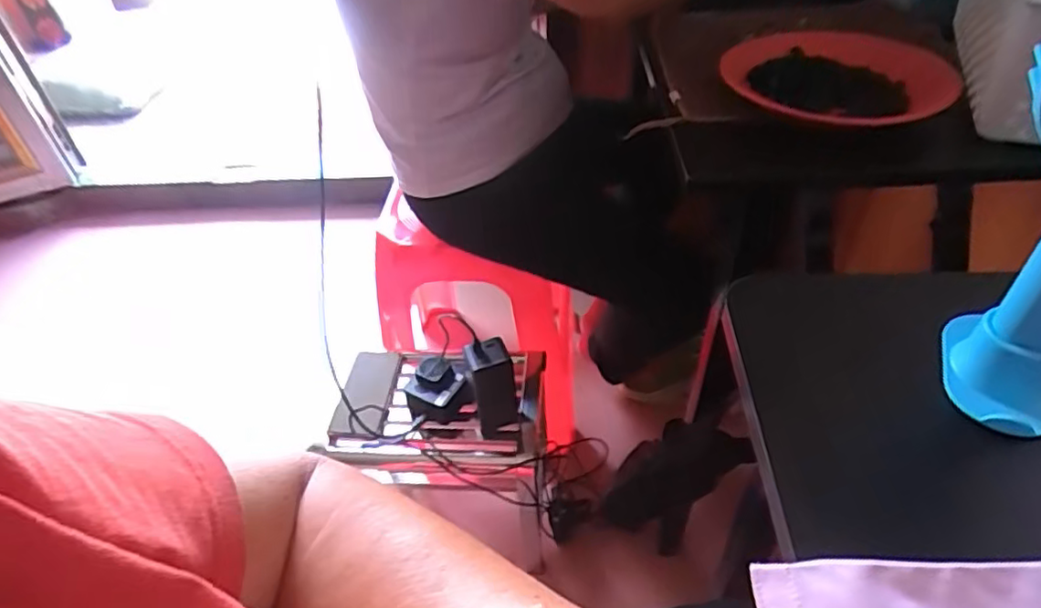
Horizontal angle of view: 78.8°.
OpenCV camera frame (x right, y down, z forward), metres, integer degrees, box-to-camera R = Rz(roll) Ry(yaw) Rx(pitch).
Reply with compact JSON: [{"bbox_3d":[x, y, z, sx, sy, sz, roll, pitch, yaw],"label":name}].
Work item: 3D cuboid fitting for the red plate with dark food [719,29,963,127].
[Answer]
[{"bbox_3d":[0.302,-0.215,0.606,0.182,0.043,0.187,-3,42,3],"label":"red plate with dark food"}]

